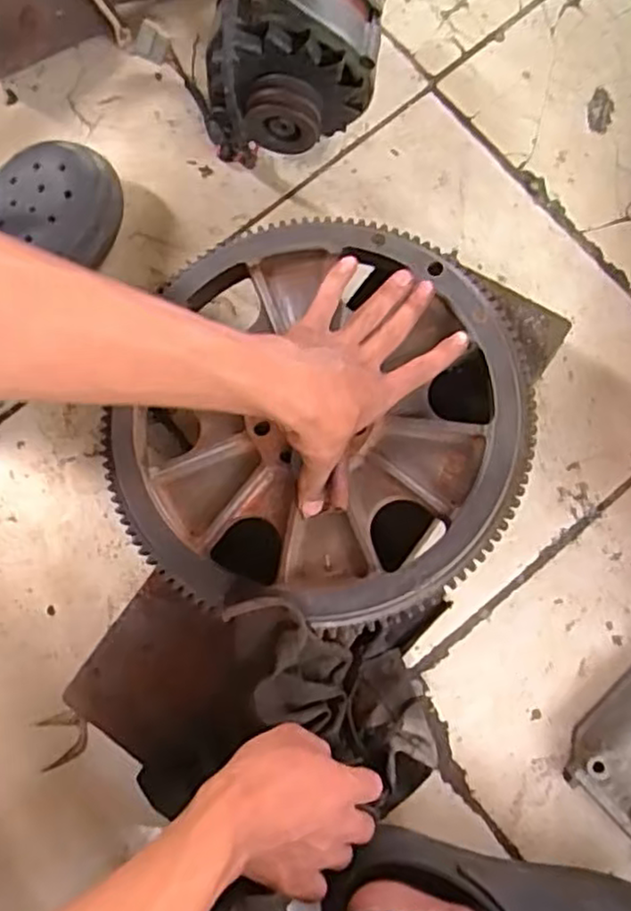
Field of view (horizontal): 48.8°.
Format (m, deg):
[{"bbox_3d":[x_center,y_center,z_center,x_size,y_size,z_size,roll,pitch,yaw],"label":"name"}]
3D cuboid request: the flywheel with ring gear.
[{"bbox_3d":[0.008,-0.033,0.525,0.292,0.054,0.306,0,80,0],"label":"flywheel with ring gear"}]

